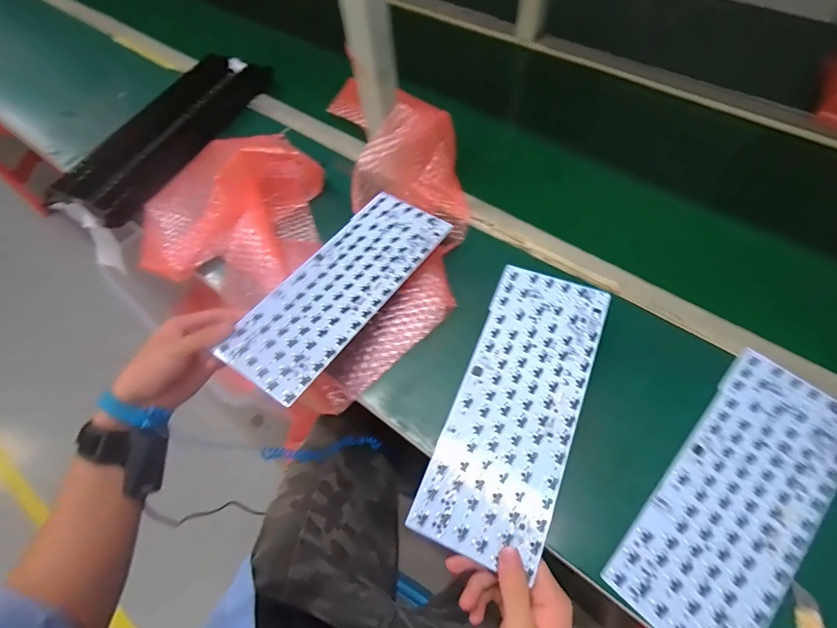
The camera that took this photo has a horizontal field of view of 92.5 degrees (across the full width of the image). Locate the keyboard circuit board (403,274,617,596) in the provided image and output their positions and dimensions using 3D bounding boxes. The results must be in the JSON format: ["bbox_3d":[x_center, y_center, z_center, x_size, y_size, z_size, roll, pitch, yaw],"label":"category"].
[{"bbox_3d":[0.103,0.088,0.419,0.120,0.004,0.304,20,66,16],"label":"keyboard circuit board"}]

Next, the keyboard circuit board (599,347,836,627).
[{"bbox_3d":[0.321,0.181,0.399,0.122,0.004,0.304,39,72,23],"label":"keyboard circuit board"}]

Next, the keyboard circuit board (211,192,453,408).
[{"bbox_3d":[-0.090,-0.039,0.485,0.117,0.012,0.304,32,62,14],"label":"keyboard circuit board"}]

